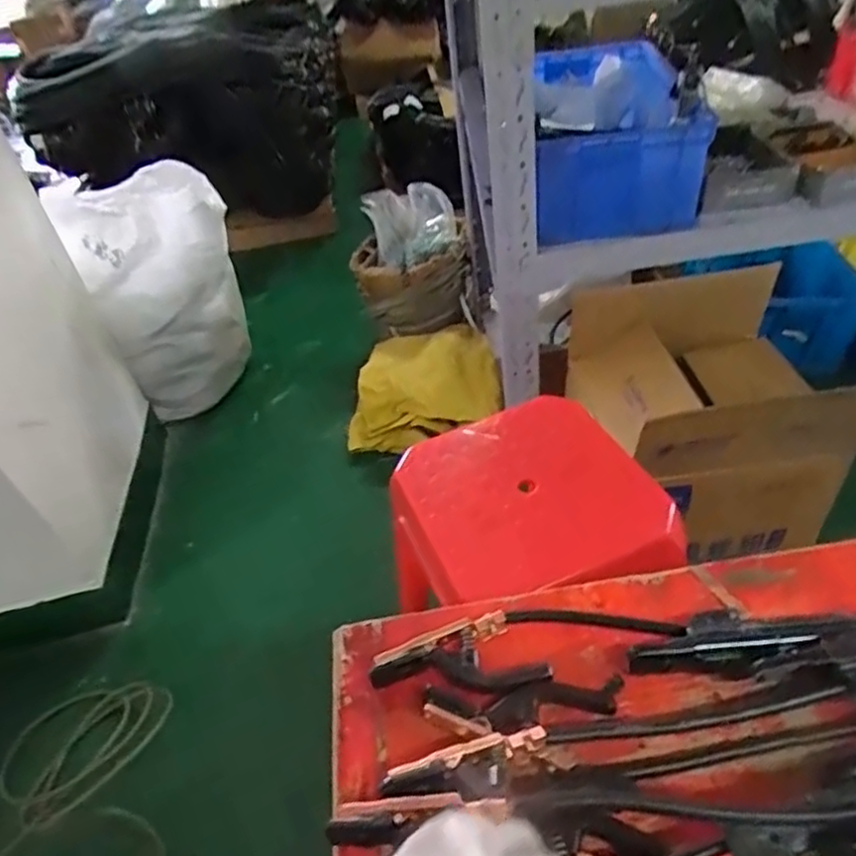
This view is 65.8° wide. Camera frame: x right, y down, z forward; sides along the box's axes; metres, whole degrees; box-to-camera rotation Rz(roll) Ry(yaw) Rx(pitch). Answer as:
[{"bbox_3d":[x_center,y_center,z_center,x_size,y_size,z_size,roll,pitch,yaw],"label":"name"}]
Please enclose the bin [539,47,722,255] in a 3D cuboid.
[{"bbox_3d":[0.383,-0.617,1.411,0.311,0.248,0.579,-2,43,8],"label":"bin"}]

